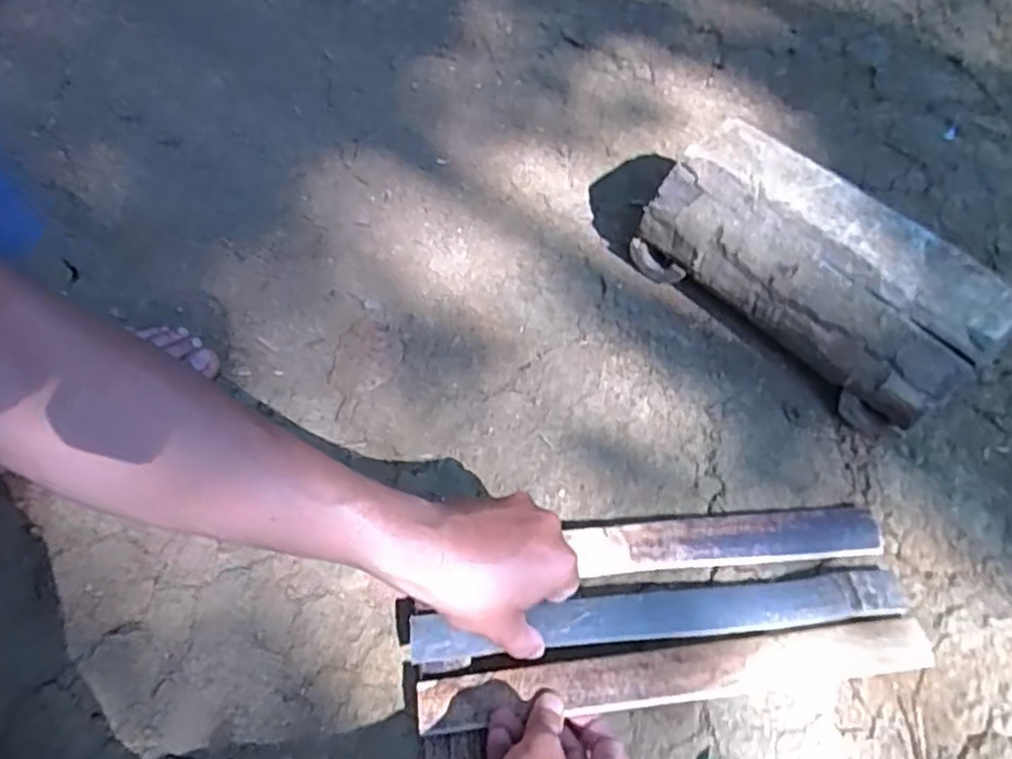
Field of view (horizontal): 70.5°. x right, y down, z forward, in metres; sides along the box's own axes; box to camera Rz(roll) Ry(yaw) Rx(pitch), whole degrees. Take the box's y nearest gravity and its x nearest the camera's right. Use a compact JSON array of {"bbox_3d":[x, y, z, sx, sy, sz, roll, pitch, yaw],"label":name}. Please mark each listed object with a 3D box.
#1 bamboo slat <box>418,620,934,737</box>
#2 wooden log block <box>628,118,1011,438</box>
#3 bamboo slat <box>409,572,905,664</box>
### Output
[{"bbox_3d":[0.119,0.199,0.483,0.349,0.012,0.034,-4,59,-7],"label":"bamboo slat"},{"bbox_3d":[0.260,-0.089,0.616,0.117,0.123,0.285,-38,66,-21],"label":"wooden log block"},{"bbox_3d":[0.110,0.165,0.504,0.350,0.011,0.036,-4,59,-4],"label":"bamboo slat"}]

